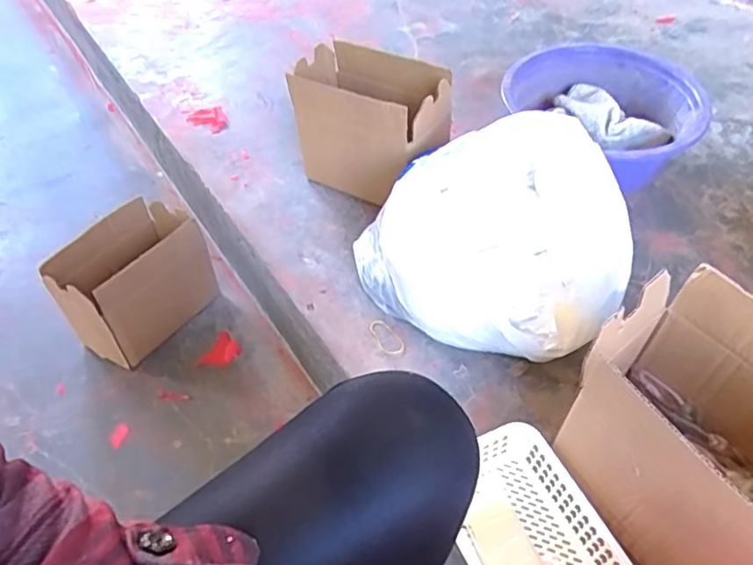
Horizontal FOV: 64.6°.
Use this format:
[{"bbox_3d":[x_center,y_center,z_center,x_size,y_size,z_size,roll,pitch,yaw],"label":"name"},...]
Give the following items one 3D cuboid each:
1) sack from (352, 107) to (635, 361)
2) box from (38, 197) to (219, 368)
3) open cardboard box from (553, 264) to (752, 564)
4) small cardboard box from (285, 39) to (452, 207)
[{"bbox_3d":[0.145,-0.050,0.720,0.259,0.181,0.295,-37,59,-26],"label":"sack"},{"bbox_3d":[-0.374,0.005,0.933,0.121,0.184,0.210,34,58,25],"label":"box"},{"bbox_3d":[0.290,0.148,0.510,0.150,0.190,0.235,-26,55,-20],"label":"open cardboard box"},{"bbox_3d":[-0.012,-0.213,0.851,0.220,0.189,0.120,19,54,15],"label":"small cardboard box"}]

